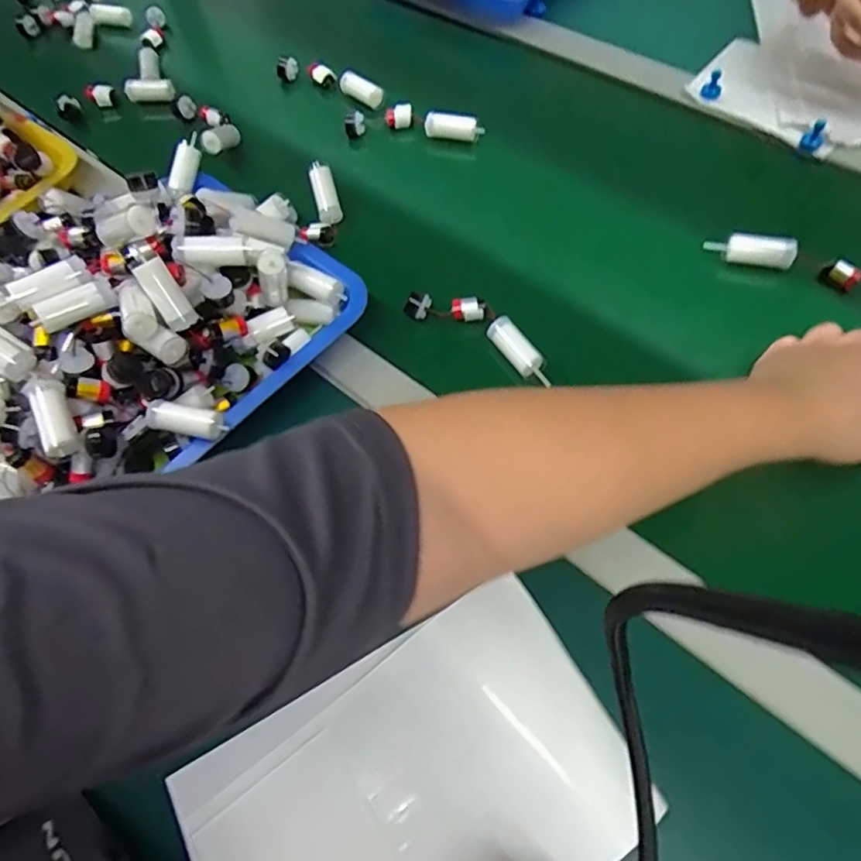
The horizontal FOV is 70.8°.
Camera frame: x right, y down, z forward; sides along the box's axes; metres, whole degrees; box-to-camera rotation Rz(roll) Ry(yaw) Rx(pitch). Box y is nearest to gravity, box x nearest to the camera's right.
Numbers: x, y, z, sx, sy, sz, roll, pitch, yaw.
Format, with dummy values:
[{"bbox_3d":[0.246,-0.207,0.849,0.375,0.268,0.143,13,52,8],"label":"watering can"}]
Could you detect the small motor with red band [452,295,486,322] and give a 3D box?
[{"bbox_3d":[0.030,-0.097,0.486,0.026,0.017,0.012,-7,62,0],"label":"small motor with red band"}]

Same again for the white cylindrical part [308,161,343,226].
[{"bbox_3d":[-0.094,-0.213,0.548,0.021,0.023,0.055,-14,96,-3],"label":"white cylindrical part"}]

